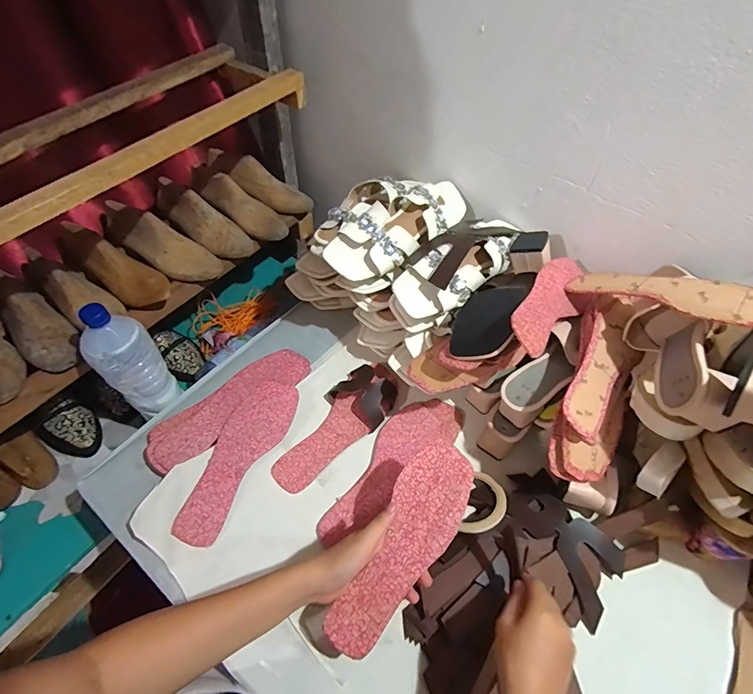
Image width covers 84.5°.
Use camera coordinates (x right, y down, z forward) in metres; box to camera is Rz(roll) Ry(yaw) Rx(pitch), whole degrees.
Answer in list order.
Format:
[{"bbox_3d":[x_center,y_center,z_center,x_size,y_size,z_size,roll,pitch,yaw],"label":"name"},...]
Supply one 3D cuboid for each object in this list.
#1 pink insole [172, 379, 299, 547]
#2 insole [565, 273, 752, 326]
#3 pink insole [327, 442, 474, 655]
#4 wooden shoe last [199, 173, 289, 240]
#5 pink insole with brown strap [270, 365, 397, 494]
[{"bbox_3d":[-0.193,0.152,0.586,0.080,0.018,0.239,19,56,11],"label":"pink insole"},{"bbox_3d":[0.345,-0.063,0.482,0.076,0.012,0.232,-26,28,-19],"label":"insole"},{"bbox_3d":[0.035,0.221,0.464,0.080,0.004,0.237,28,73,10],"label":"pink insole"},{"bbox_3d":[-0.251,-0.269,0.792,0.190,0.052,0.063,35,59,2],"label":"wooden shoe last"},{"bbox_3d":[-0.059,0.110,0.629,0.090,0.030,0.237,37,61,22],"label":"pink insole with brown strap"}]

